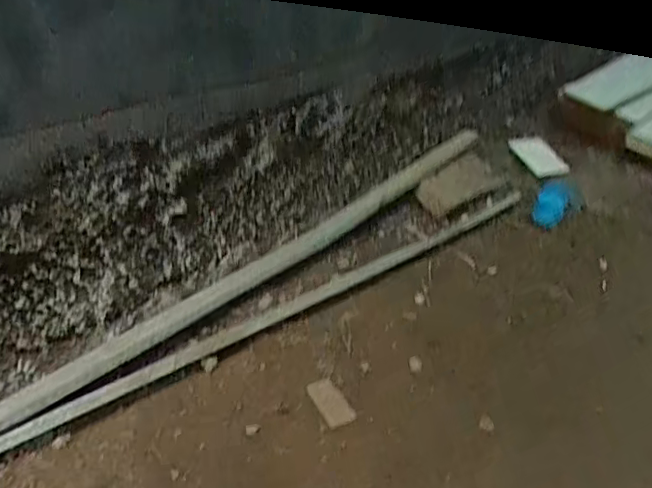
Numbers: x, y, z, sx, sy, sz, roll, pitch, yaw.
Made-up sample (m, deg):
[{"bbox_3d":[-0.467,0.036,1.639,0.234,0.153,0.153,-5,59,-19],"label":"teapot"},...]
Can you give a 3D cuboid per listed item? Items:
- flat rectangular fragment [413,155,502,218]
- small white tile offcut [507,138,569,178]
[{"bbox_3d":[0.260,-0.118,1.181,0.235,0.030,0.082,-29,83,-40],"label":"flat rectangular fragment"},{"bbox_3d":[0.457,-0.190,1.297,0.089,0.012,0.122,-27,67,-27],"label":"small white tile offcut"}]

